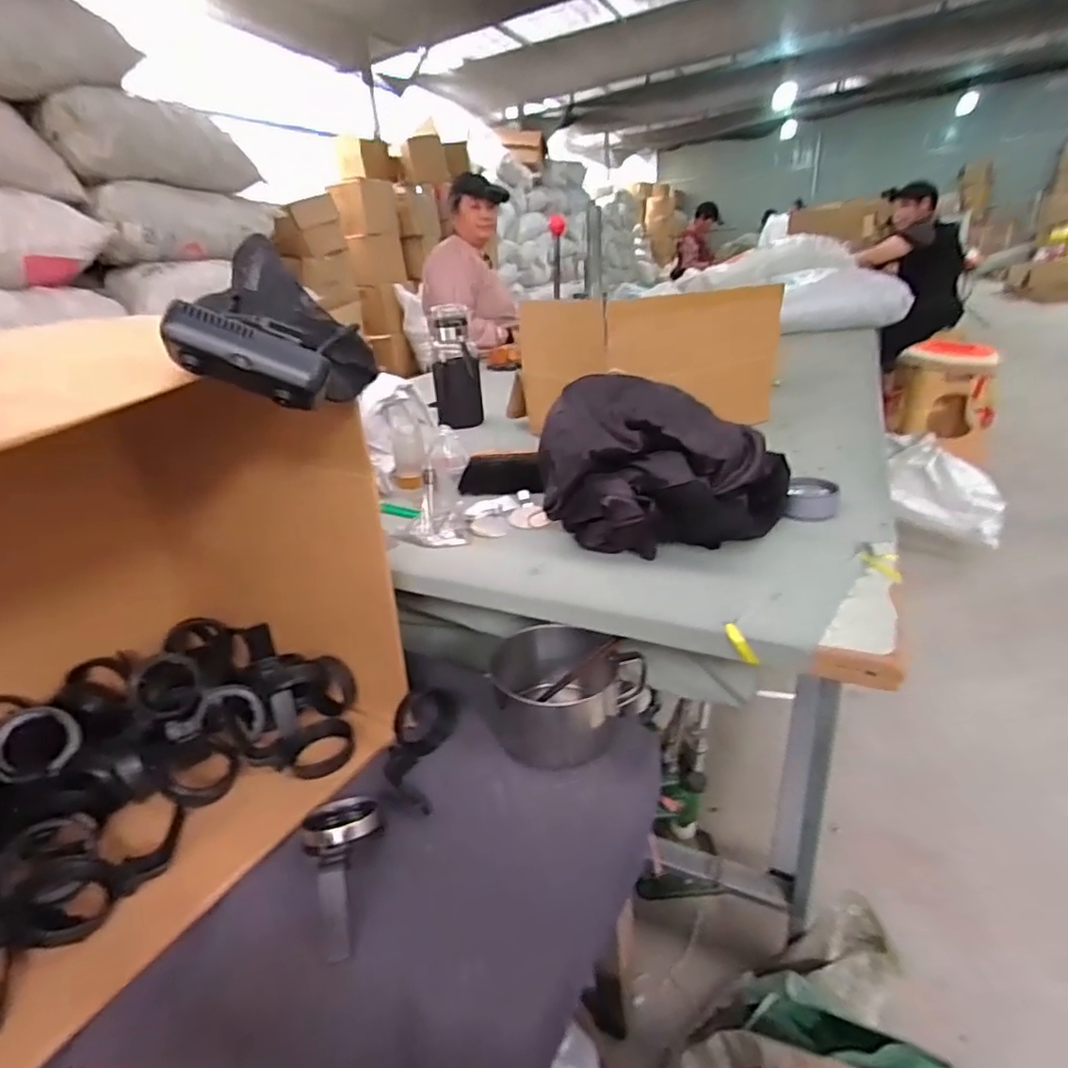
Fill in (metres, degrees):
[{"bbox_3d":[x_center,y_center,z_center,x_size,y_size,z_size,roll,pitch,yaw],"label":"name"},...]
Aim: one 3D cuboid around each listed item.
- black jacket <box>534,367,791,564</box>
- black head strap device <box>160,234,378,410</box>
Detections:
[{"bbox_3d":[0.137,-0.072,0.649,0.258,0.145,0.169,5,26,18],"label":"black jacket"},{"bbox_3d":[-0.188,-0.140,0.460,0.106,0.066,0.149,25,27,-10],"label":"black head strap device"}]

